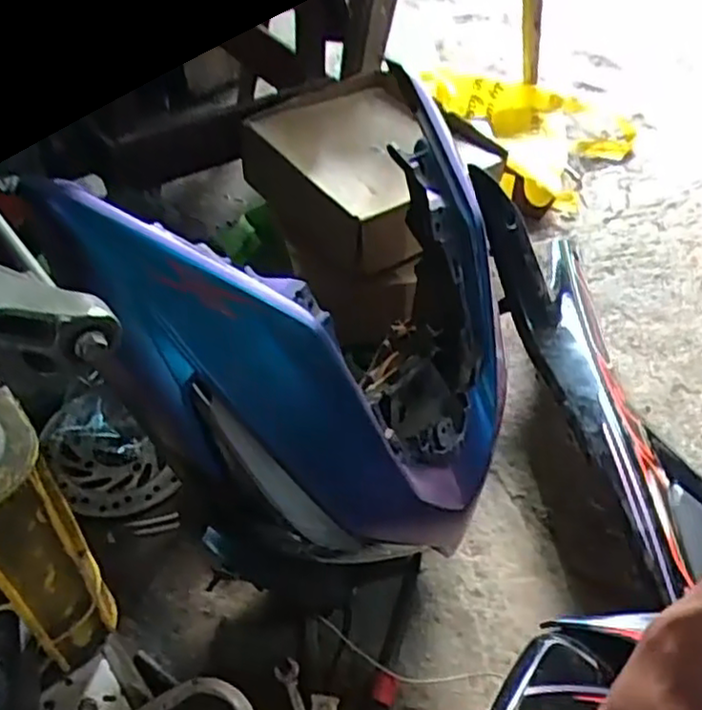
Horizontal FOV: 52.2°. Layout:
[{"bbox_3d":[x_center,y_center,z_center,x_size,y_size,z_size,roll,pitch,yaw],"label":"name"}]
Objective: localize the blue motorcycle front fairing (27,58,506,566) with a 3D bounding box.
[{"bbox_3d":[-0.008,-0.044,0.655,0.343,0.291,0.398,20,52,13],"label":"blue motorcycle front fairing"}]

